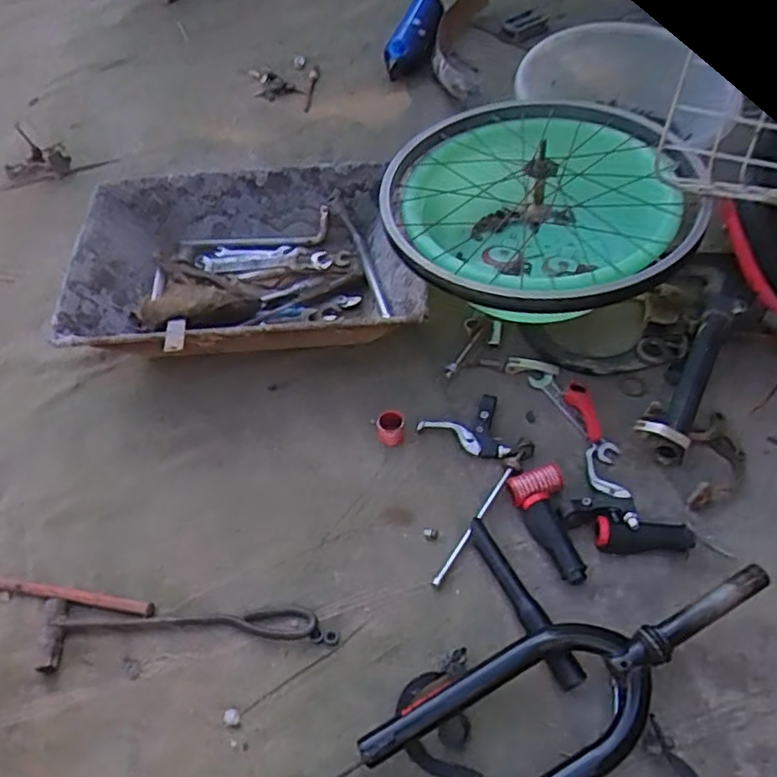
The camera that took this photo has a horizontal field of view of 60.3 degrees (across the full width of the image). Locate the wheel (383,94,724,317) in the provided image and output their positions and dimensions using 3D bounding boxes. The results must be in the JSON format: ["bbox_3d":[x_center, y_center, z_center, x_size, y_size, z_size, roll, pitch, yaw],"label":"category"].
[{"bbox_3d":[0.169,-0.242,0.806,0.337,0.076,0.383,-25,58,1],"label":"wheel"}]

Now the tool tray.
[{"bbox_3d":[-0.197,-0.161,0.963,0.481,0.120,0.319,0,54,3],"label":"tool tray"}]

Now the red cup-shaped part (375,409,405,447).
[{"bbox_3d":[0.002,0.048,0.839,0.035,0.031,0.038,-2,54,2],"label":"red cup-shaped part"}]

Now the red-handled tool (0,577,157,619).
[{"bbox_3d":[-0.398,0.232,0.766,0.278,0.014,0.015,7,55,9],"label":"red-handled tool"}]

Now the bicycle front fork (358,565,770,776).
[{"bbox_3d":[0.177,0.289,0.636,0.426,0.064,0.135,-25,56,-14],"label":"bicycle front fork"}]

